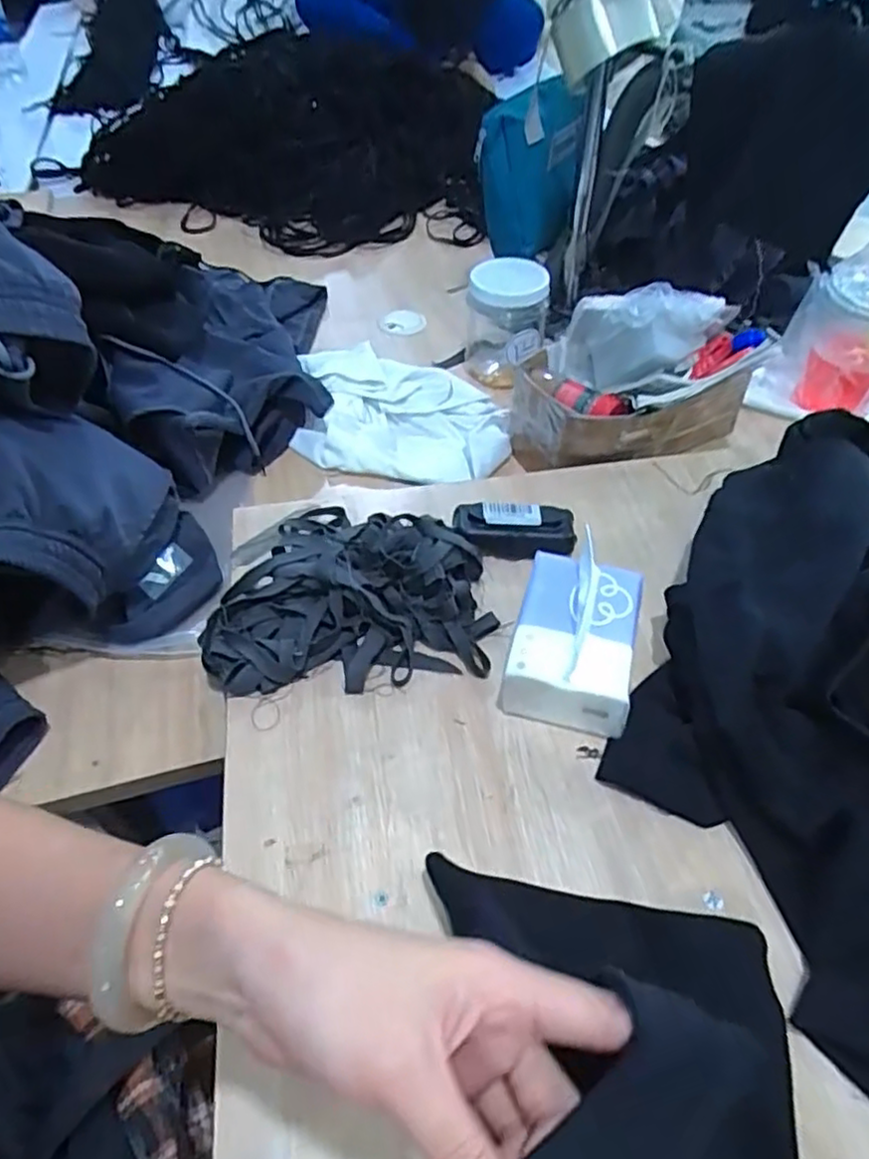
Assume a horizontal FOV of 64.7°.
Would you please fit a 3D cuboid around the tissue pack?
[{"bbox_3d":[0.104,0.040,0.512,0.088,0.074,0.124,10,50,8],"label":"tissue pack"}]

